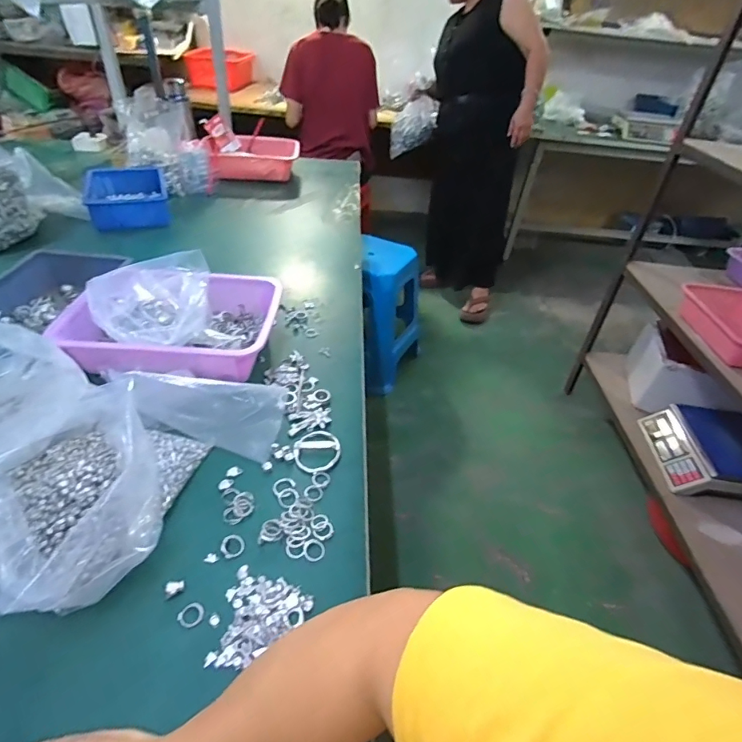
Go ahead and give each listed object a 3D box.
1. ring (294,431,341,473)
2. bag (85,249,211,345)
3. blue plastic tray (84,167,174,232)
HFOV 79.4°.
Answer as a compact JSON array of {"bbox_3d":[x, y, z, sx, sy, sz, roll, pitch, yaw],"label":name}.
[{"bbox_3d":[-0.070,0.103,0.586,0.059,0.004,0.069,-8,41,-15],"label":"ring"},{"bbox_3d":[-0.326,-0.093,0.674,0.158,0.088,0.144,-19,45,-26],"label":"bag"},{"bbox_3d":[-0.625,-0.453,1.156,0.181,0.065,0.257,-12,43,-20],"label":"blue plastic tray"}]

